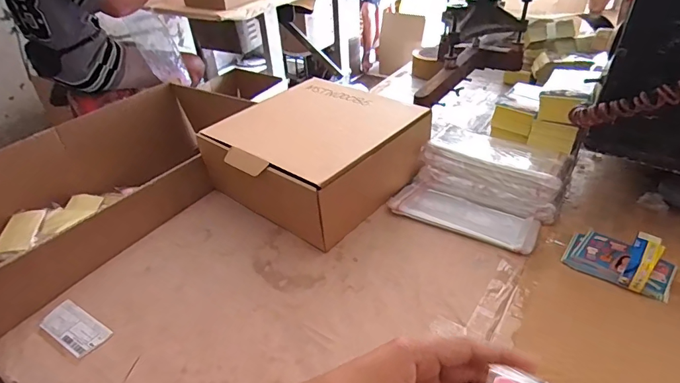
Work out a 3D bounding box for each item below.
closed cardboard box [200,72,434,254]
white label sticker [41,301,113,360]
[{"bbox_3d":[-0.038,-0.061,0.636,0.260,0.105,0.258,24,46,33],"label":"closed cardboard box"},{"bbox_3d":[-0.302,0.154,0.469,0.089,0.005,0.039,18,43,28],"label":"white label sticker"}]

